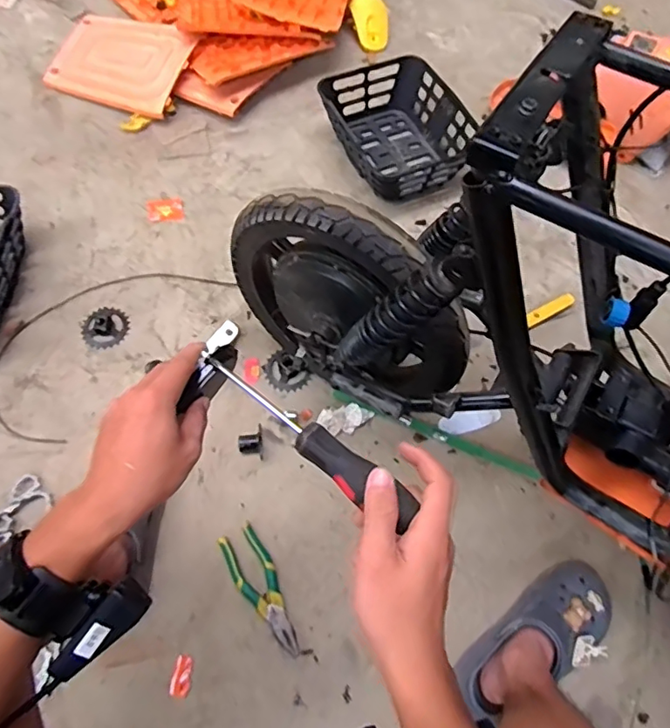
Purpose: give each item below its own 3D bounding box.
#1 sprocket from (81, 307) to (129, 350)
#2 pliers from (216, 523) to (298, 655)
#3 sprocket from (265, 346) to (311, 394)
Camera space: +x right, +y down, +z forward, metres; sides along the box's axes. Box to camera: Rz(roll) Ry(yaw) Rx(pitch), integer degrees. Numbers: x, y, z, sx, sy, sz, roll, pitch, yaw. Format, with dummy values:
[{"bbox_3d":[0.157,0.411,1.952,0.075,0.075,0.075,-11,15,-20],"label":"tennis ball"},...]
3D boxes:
[{"bbox_3d":[-0.428,-0.068,0.996,0.080,0.012,0.084,1,65,-2],"label":"sprocket"},{"bbox_3d":[-0.107,0.340,0.798,0.060,0.018,0.193,-31,74,-1],"label":"pliers"},{"bbox_3d":[-0.089,0.015,0.962,0.087,0.018,0.070,37,69,14],"label":"sprocket"}]

